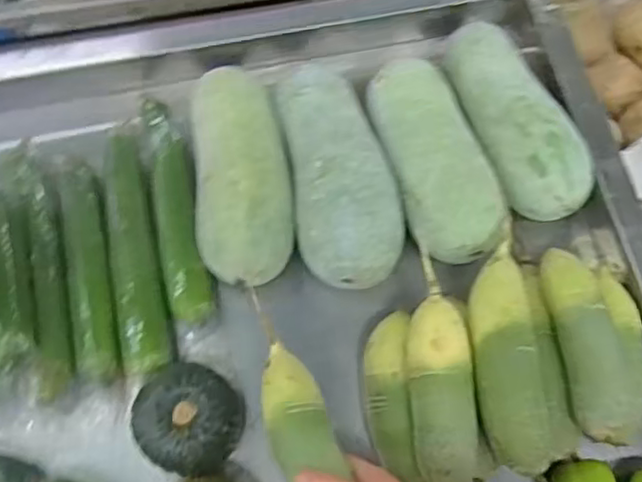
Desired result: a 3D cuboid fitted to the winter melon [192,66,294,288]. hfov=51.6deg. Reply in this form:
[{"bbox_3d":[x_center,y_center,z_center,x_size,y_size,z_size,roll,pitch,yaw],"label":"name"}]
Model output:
[{"bbox_3d":[-0.085,-0.067,0.719,0.099,0.089,0.229,-4,63,-2],"label":"winter melon"}]

